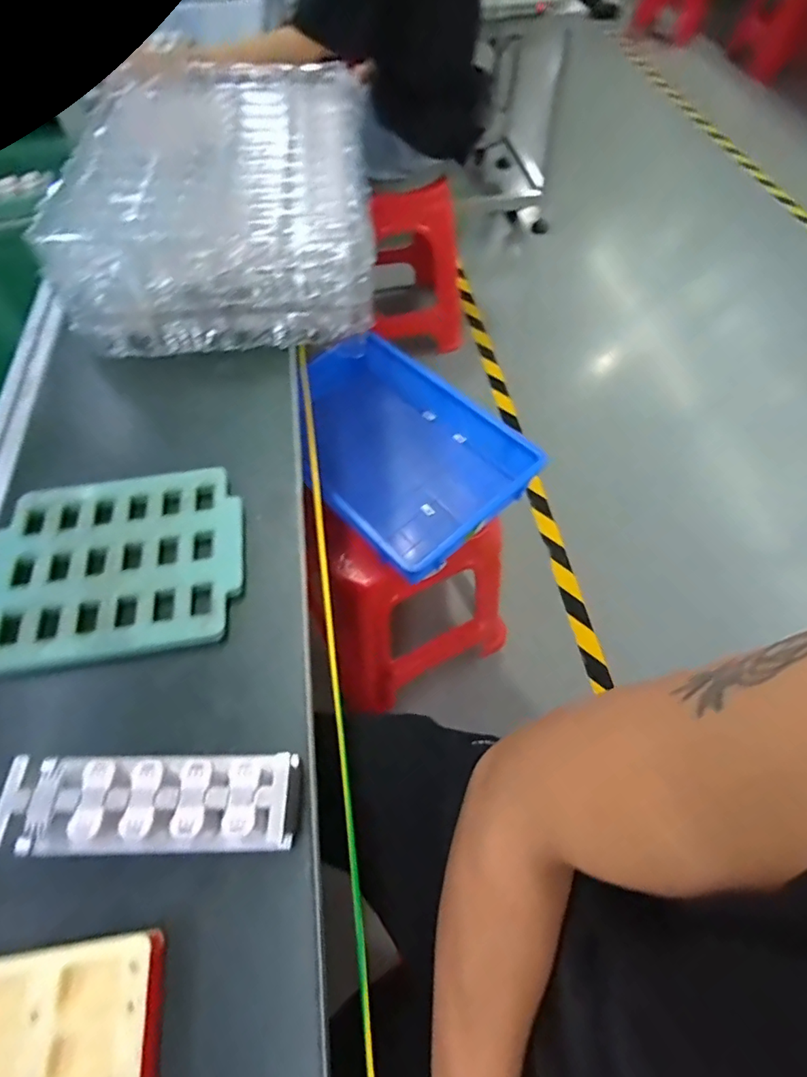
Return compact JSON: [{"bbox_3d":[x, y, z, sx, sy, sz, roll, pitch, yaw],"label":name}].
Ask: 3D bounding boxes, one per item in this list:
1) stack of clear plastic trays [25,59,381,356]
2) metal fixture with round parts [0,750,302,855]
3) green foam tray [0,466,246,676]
[{"bbox_3d":[-0.235,-0.481,0.706,0.357,0.124,0.500,-6,59,-1],"label":"stack of clear plastic trays"},{"bbox_3d":[-0.170,0.182,0.355,0.189,0.047,0.060,-2,59,1],"label":"metal fixture with round parts"},{"bbox_3d":[-0.263,0.022,0.470,0.228,0.019,0.185,-8,59,-3],"label":"green foam tray"}]

